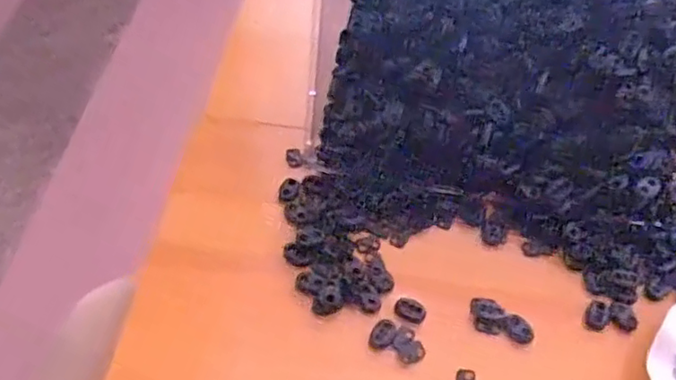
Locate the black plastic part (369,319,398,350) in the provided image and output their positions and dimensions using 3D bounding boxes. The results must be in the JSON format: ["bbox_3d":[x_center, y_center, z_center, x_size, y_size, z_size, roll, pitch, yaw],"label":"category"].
[{"bbox_3d":[0.031,0.098,0.420,0.015,0.006,0.021,28,57,16],"label":"black plastic part"}]

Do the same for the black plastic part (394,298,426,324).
[{"bbox_3d":[0.051,0.084,0.433,0.021,0.004,0.017,22,55,12],"label":"black plastic part"}]

